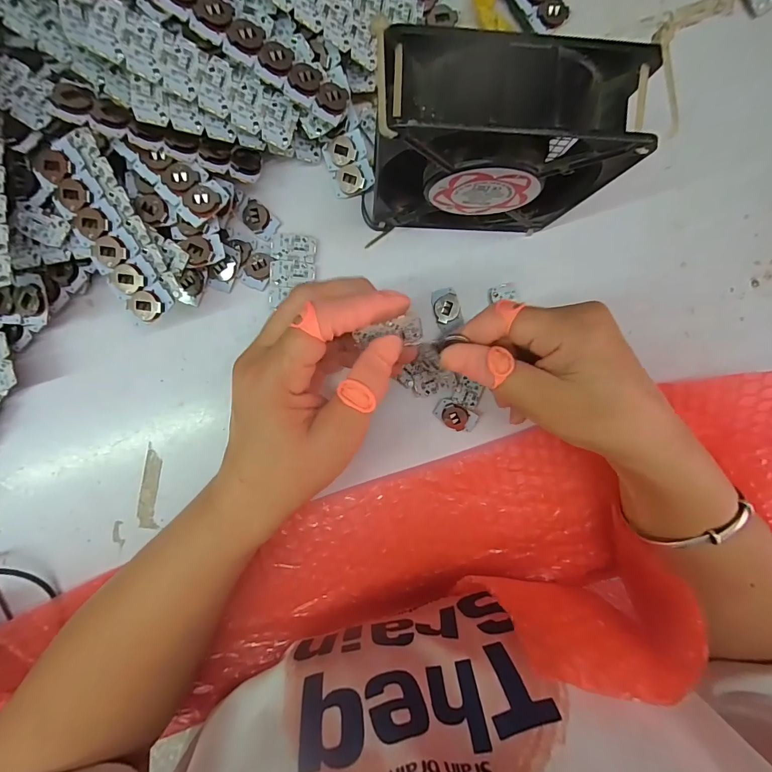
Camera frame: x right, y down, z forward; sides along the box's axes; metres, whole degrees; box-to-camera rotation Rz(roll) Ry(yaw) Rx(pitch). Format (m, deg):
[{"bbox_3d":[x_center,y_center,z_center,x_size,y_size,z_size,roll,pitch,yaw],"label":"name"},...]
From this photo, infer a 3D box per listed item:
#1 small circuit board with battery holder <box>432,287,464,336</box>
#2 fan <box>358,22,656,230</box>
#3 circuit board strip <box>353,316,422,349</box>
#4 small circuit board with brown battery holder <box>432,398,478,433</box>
[{"bbox_3d":[0.044,-0.054,0.274,0.018,0.004,0.032,-16,86,11],"label":"small circuit board with battery holder"},{"bbox_3d":[0.055,-0.124,0.213,0.122,0.122,0.043,0,93,-3],"label":"fan"},{"bbox_3d":[0.002,-0.029,0.211,0.038,0.018,0.004,-10,60,-11],"label":"circuit board strip"},{"bbox_3d":[0.050,0.022,0.274,0.030,0.004,0.017,29,91,-4],"label":"small circuit board with brown battery holder"}]

